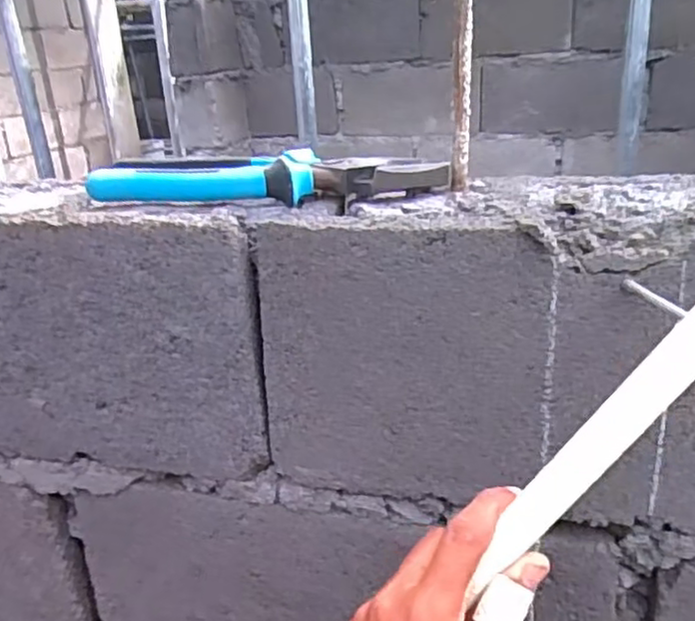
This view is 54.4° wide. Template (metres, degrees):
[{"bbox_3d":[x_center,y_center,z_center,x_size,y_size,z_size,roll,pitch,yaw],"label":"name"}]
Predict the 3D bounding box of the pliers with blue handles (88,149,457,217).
[{"bbox_3d":[-0.052,-0.084,0.432,0.225,0.031,0.045,0,23,10],"label":"pliers with blue handles"}]

